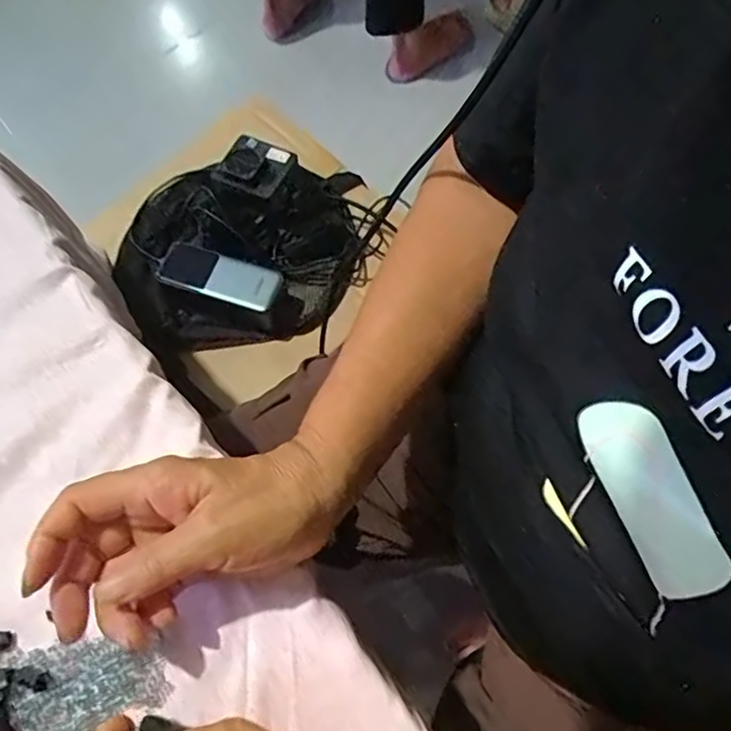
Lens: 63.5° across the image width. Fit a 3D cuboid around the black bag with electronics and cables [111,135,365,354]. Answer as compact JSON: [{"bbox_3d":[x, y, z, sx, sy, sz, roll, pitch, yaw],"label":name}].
[{"bbox_3d":[-0.142,-0.136,0.671,0.282,0.073,0.224,-13,69,-2],"label":"black bag with electronics and cables"}]

